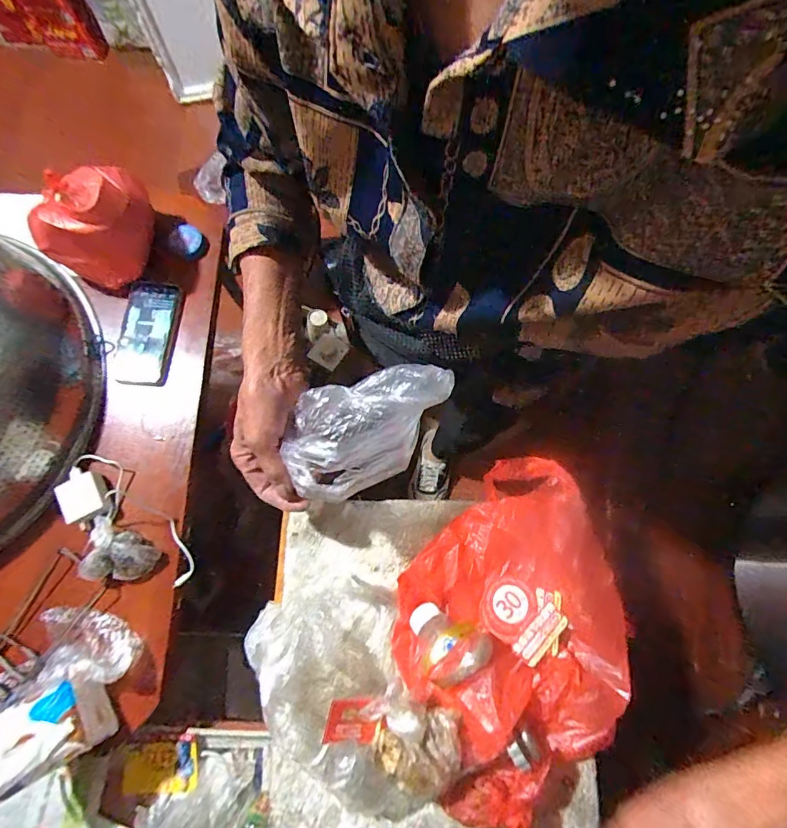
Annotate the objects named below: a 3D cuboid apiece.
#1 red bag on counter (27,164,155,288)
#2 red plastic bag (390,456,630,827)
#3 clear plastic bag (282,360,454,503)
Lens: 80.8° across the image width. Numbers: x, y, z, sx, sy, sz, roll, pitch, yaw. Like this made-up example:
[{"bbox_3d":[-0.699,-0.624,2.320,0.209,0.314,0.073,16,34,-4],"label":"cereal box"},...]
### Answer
[{"bbox_3d":[-0.439,-0.287,0.699,0.122,0.134,0.167,38,77,8],"label":"red bag on counter"},{"bbox_3d":[0.110,0.195,0.424,0.223,0.051,0.261,-25,77,-8],"label":"red plastic bag"},{"bbox_3d":[-0.018,0.008,0.388,0.148,0.054,0.091,-22,76,-7],"label":"clear plastic bag"}]

